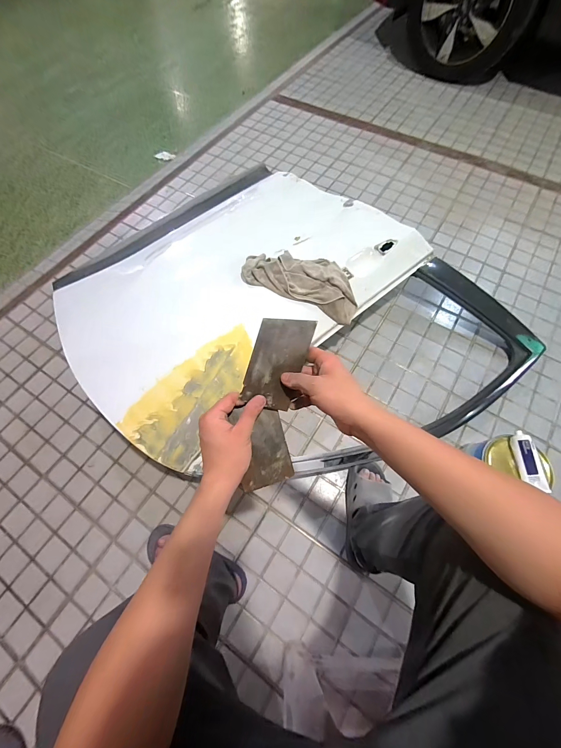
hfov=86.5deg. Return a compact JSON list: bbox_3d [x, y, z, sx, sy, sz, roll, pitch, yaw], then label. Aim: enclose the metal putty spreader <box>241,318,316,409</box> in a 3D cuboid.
[{"bbox_3d":[-0.004,-0.014,0.418,0.081,0.007,0.128,8,101,-15],"label":"metal putty spreader"}]

